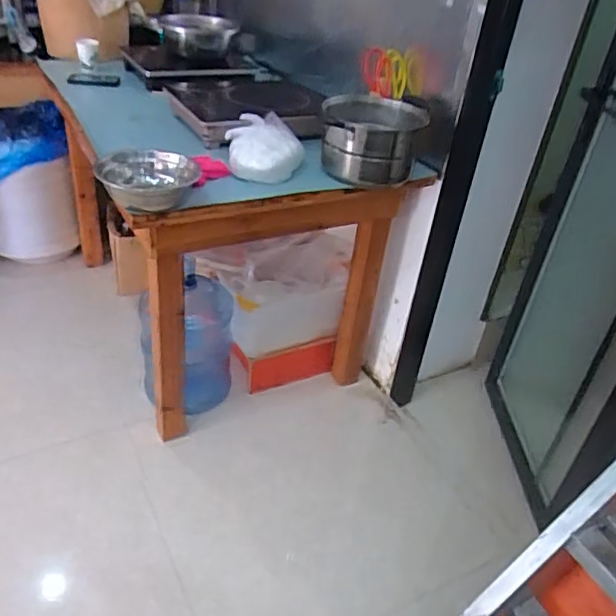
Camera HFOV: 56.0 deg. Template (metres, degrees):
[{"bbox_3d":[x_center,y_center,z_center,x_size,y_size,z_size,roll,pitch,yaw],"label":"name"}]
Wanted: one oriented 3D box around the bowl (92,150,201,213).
[{"bbox_3d":[-0.335,-0.258,1.216,0.197,0.083,0.196,5,36,-4],"label":"bowl"}]

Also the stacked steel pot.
[{"bbox_3d":[0.153,-0.424,1.459,0.248,0.142,0.241,5,36,-4],"label":"stacked steel pot"}]

